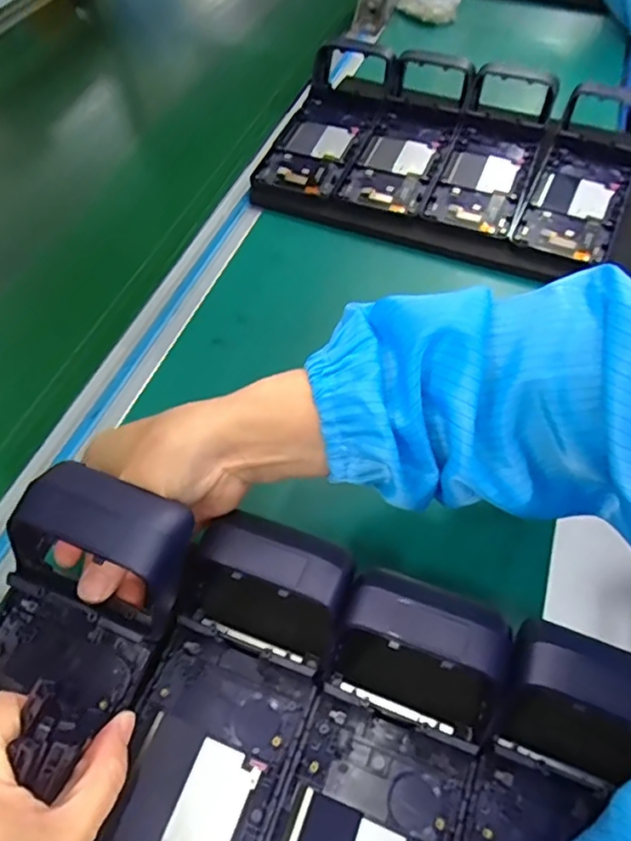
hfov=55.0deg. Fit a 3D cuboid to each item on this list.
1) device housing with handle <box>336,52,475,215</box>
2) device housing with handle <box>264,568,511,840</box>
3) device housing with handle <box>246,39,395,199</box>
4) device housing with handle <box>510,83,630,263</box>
[{"bbox_3d":[0.091,-0.284,0.580,0.080,0.042,0.207,15,57,14],"label":"device housing with handle"},{"bbox_3d":[0.021,0.175,0.255,0.081,0.049,0.220,17,57,15],"label":"device housing with handle"},{"bbox_3d":[0.015,-0.306,0.600,0.089,0.045,0.224,17,57,15],"label":"device housing with handle"},{"bbox_3d":[0.247,-0.234,0.544,0.080,0.046,0.229,21,59,18],"label":"device housing with handle"}]

